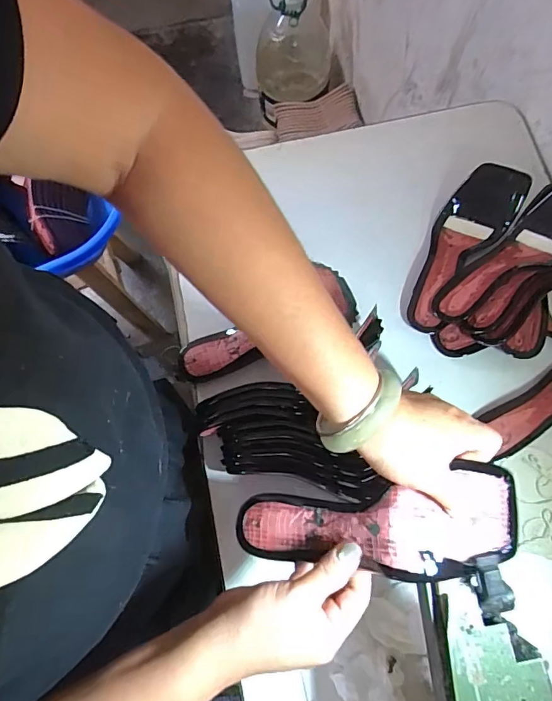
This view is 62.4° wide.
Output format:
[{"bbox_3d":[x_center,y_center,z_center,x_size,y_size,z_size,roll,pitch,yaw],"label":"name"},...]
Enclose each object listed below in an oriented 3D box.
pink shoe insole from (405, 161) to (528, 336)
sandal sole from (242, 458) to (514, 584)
[{"bbox_3d":[0.227,-0.128,0.566,0.086,0.057,0.222,34,77,9],"label":"pink shoe insole"},{"bbox_3d":[0.071,0.136,0.358,0.213,0.055,0.071,-10,73,21],"label":"sandal sole"}]

